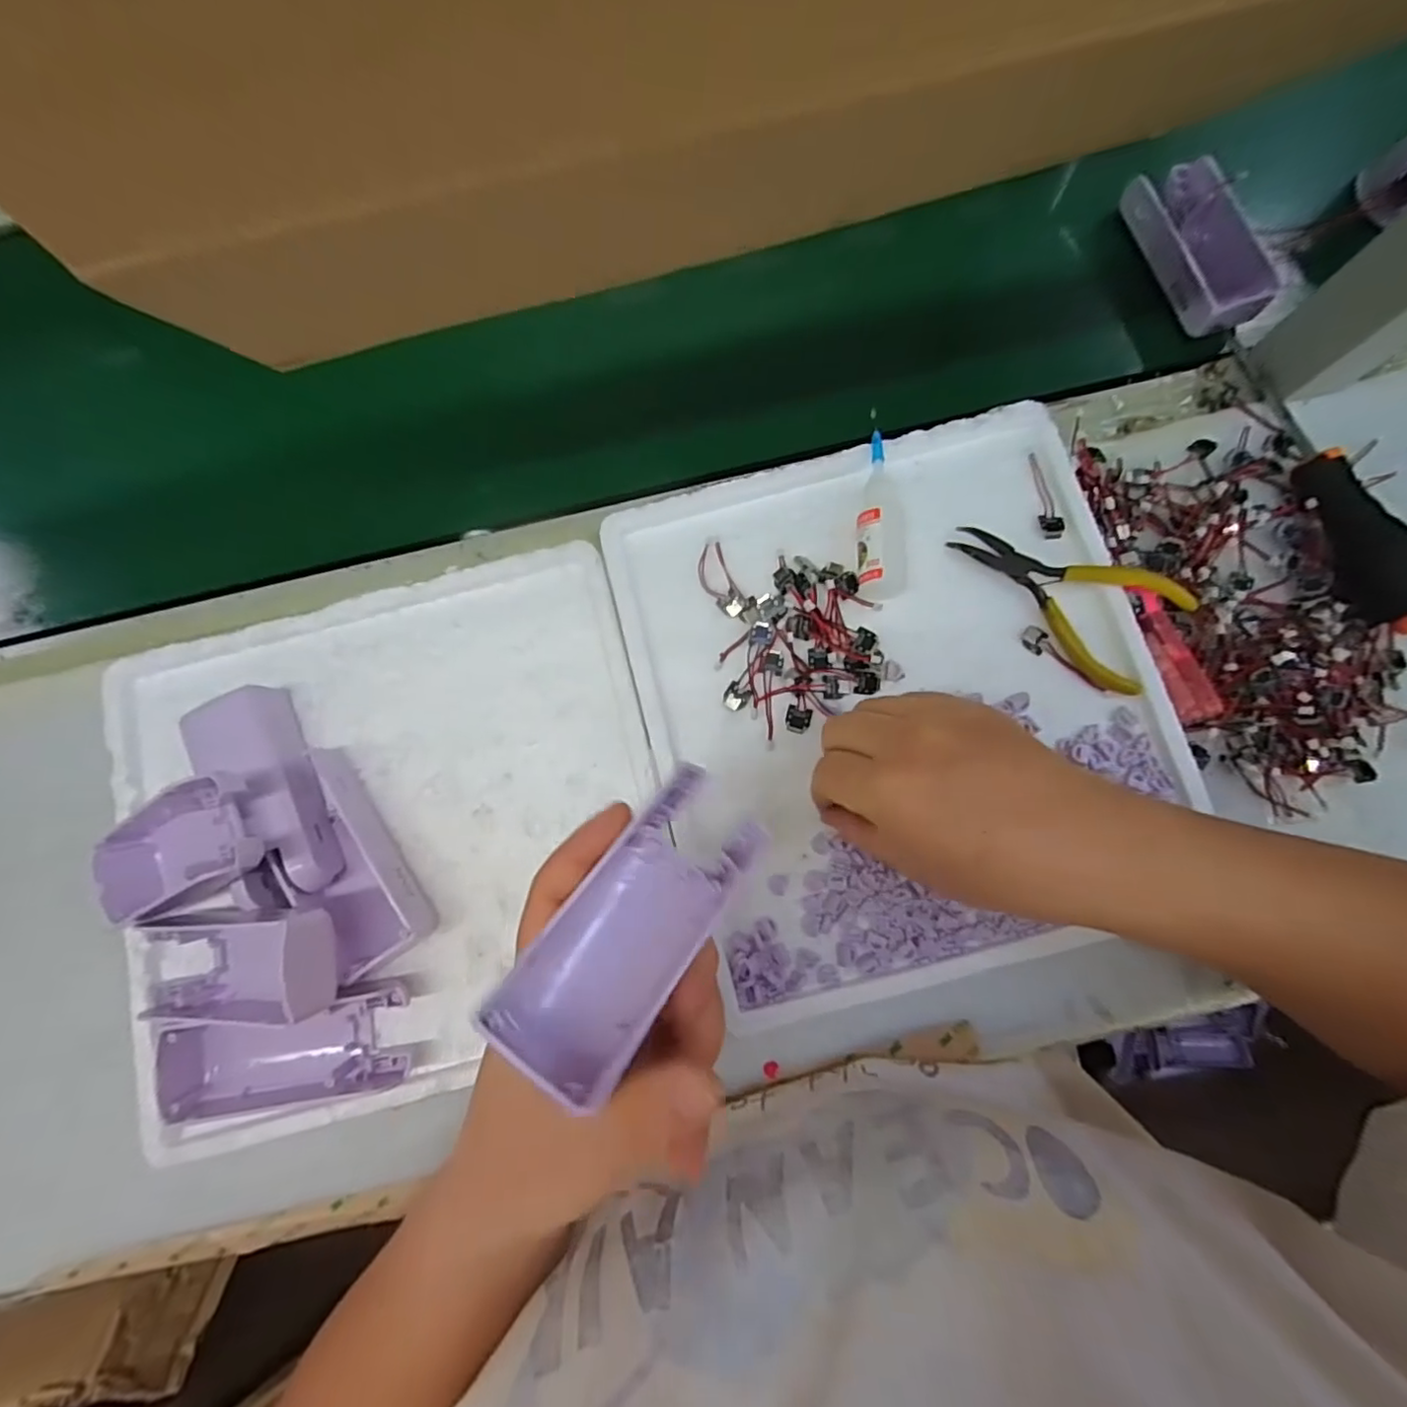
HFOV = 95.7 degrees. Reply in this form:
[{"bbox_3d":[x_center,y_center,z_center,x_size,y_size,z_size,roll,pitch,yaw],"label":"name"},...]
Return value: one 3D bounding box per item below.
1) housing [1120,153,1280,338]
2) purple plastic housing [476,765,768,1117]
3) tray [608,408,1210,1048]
[{"bbox_3d":[0.296,-0.276,0.381,0.050,0.021,0.108,-17,79,-2],"label":"housing"},{"bbox_3d":[-0.020,0.072,0.214,0.043,0.029,0.109,37,56,7],"label":"purple plastic housing"},{"bbox_3d":[0.099,-0.003,0.322,0.247,0.020,0.270,-15,80,-1],"label":"tray"}]

